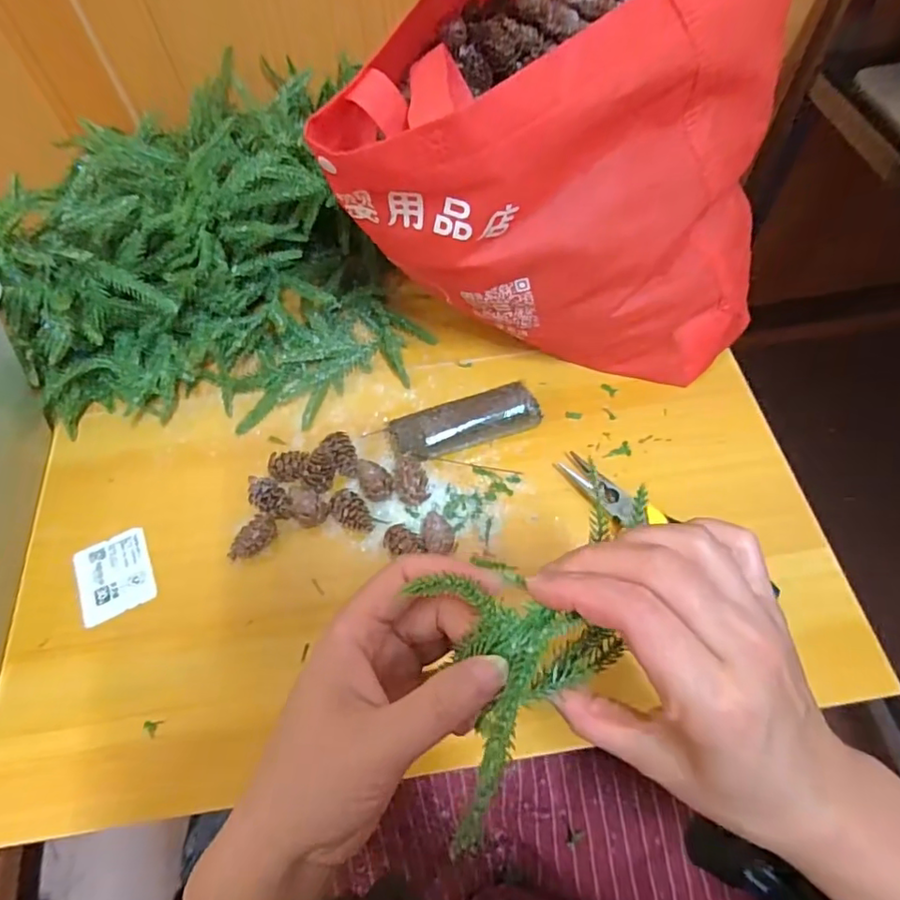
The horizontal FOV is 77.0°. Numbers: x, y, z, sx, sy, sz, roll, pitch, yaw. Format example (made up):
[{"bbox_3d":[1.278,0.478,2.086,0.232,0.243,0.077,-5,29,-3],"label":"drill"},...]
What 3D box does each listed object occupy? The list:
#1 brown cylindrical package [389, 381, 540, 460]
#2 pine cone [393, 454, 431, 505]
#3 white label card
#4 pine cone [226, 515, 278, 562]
[{"bbox_3d":[0.012,-0.019,0.432,0.110,0.028,0.035,-21,61,-9],"label":"brown cylindrical package"},{"bbox_3d":[-0.028,0.022,0.402,0.023,0.020,0.036,-12,60,-4],"label":"pine cone"},{"bbox_3d":[-0.234,0.087,0.396,0.048,0.004,0.057,-23,62,-10],"label":"white label card"},{"bbox_3d":[-0.136,0.063,0.392,0.019,0.016,0.036,33,67,19],"label":"pine cone"}]

